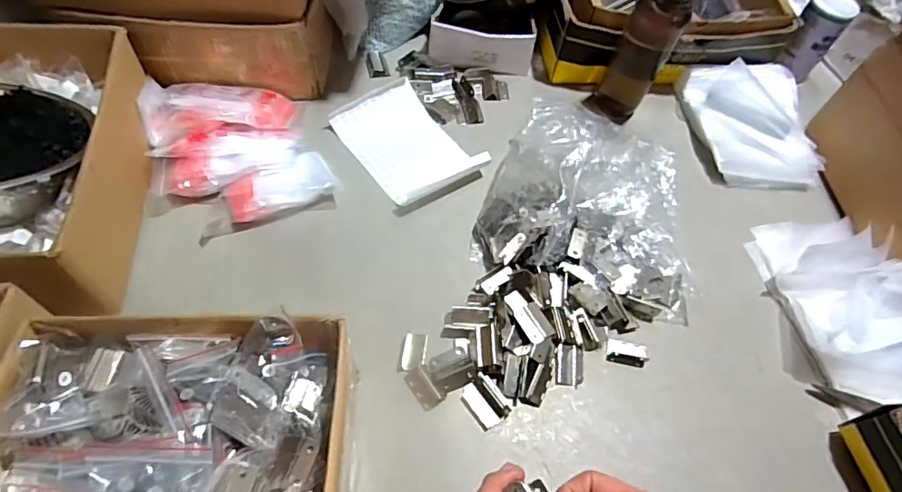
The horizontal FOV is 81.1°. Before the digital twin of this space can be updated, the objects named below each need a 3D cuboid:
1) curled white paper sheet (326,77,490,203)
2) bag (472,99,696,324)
[{"bbox_3d":[-0.062,-0.139,0.694,0.125,0.027,0.180,-31,65,-22],"label":"curled white paper sheet"},{"bbox_3d":[0.171,-0.053,0.624,0.252,0.085,0.235,15,57,5],"label":"bag"}]

